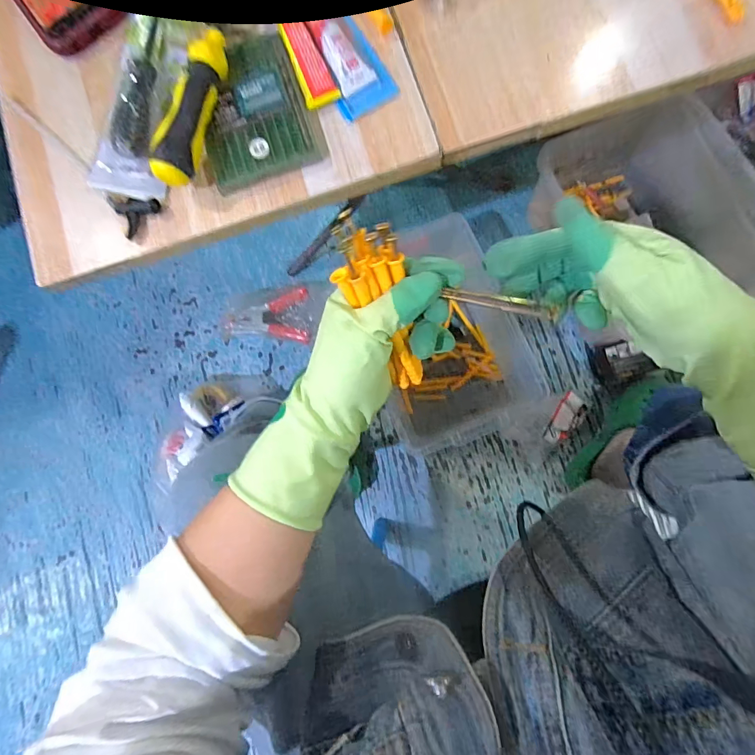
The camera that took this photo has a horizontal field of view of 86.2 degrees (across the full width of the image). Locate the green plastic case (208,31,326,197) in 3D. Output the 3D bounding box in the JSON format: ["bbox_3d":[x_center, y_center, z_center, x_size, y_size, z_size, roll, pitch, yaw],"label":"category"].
[{"bbox_3d":[-0.099,-0.213,0.322,0.090,0.014,0.113,-19,82,3],"label":"green plastic case"}]

